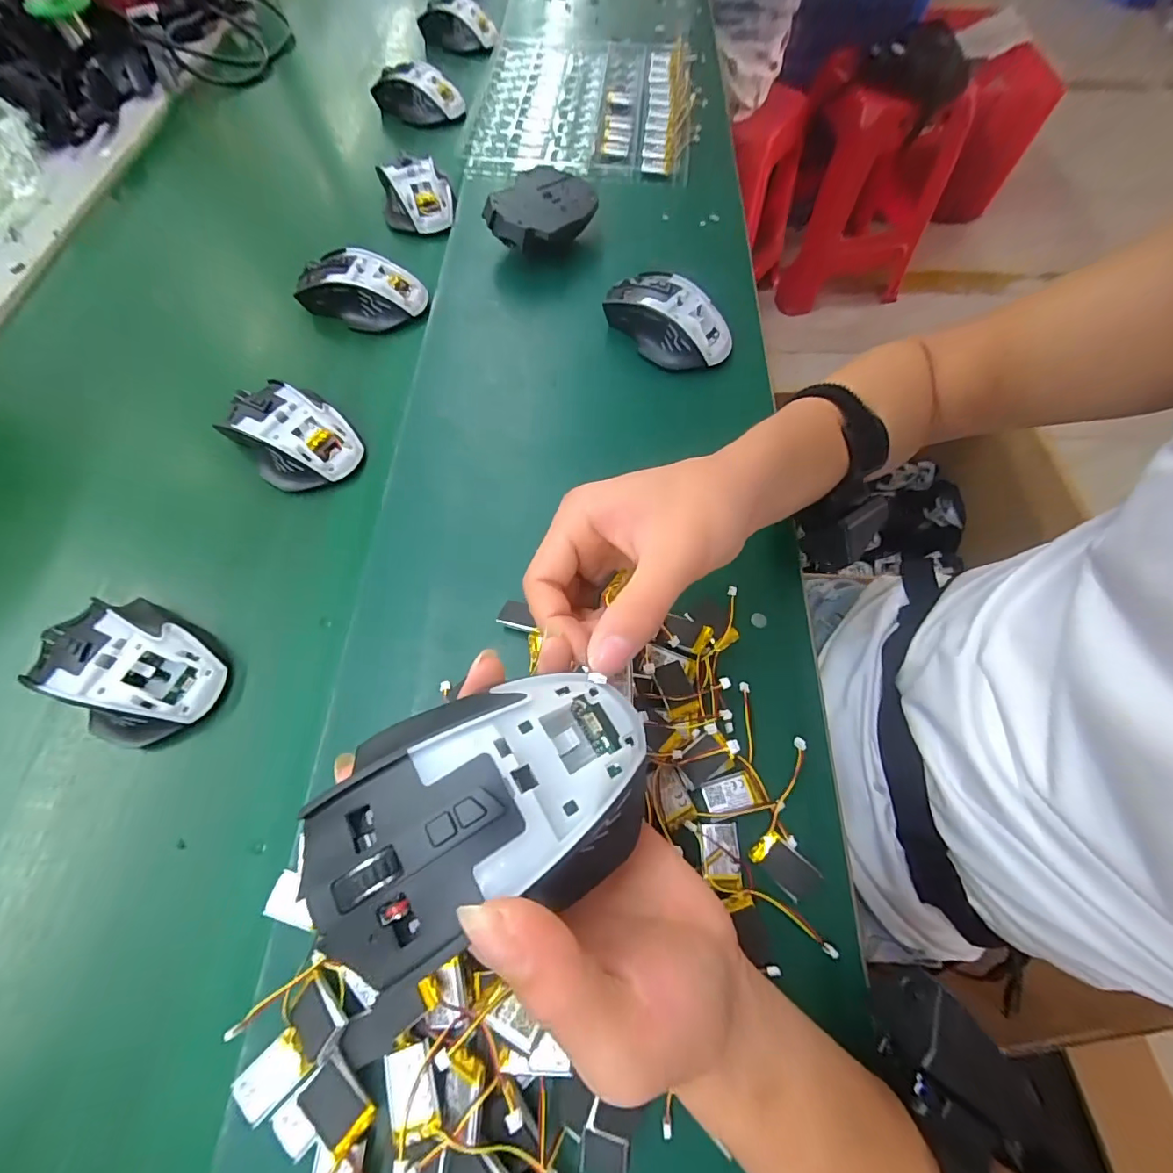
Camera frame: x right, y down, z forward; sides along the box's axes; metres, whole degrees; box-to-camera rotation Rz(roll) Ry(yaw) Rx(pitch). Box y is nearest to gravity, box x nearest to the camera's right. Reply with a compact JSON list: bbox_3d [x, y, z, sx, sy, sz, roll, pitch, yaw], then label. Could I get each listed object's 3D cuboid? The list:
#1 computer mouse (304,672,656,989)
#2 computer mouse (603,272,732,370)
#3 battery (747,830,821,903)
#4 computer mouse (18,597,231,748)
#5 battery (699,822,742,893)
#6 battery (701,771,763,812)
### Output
[{"bbox_3d":[-0.029,0.070,0.162,0.109,0.042,0.073,-19,67,-9],"label":"computer mouse"},{"bbox_3d":[0.067,-0.224,0.426,0.063,0.047,0.114,-42,72,-17],"label":"computer mouse"},{"bbox_3d":[0.104,0.146,0.262,0.034,0.004,0.020,41,71,16],"label":"battery"},{"bbox_3d":[-0.274,0.049,0.301,0.098,0.039,0.072,26,68,11],"label":"computer mouse"},{"bbox_3d":[0.070,0.141,0.262,0.020,0.004,0.032,1,65,0],"label":"battery"},{"bbox_3d":[0.079,0.113,0.275,0.029,0.004,0.017,-15,66,-7],"label":"battery"}]

